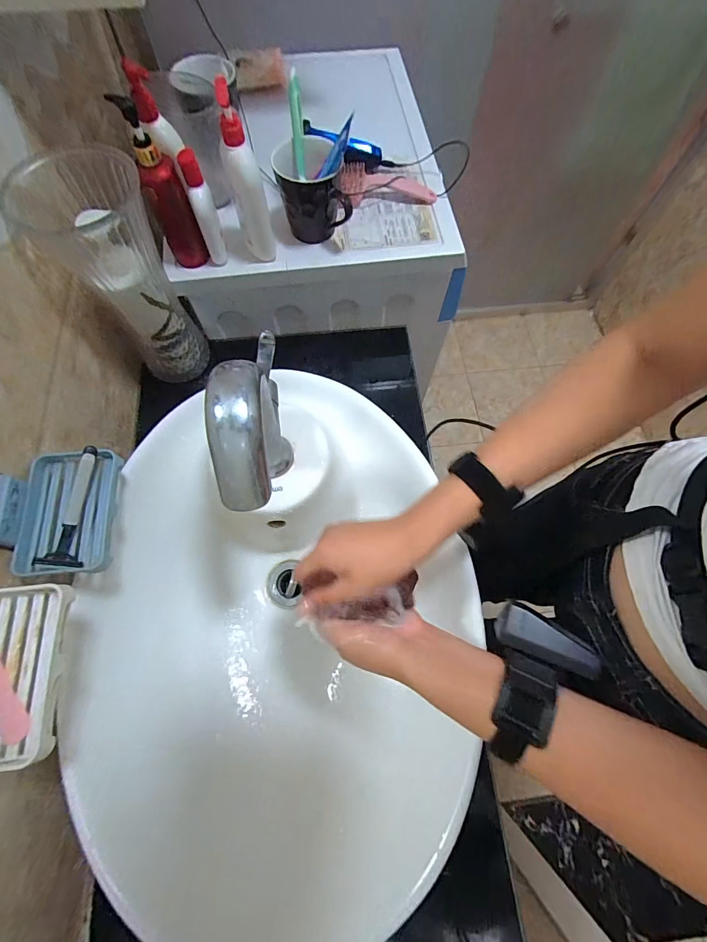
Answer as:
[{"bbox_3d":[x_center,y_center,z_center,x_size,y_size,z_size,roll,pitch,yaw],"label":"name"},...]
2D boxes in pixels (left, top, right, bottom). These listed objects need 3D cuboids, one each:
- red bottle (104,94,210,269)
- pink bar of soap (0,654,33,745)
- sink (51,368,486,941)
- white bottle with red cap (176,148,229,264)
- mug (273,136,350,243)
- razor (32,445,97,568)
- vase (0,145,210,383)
[{"bbox_3d":[-0.248,-0.368,0.517,0.050,0.189,0.044,-21,70,-9],"label":"red bottle"},{"bbox_3d":[-0.275,0.175,0.303,0.021,0.006,0.074,-38,74,-14],"label":"pink bar of soap"},{"bbox_3d":[-0.093,0.162,0.473,0.396,0.138,0.564,-9,69,-5],"label":"sink"},{"bbox_3d":[-0.206,-0.359,0.545,0.029,0.141,0.036,-17,70,-8],"label":"white bottle with red cap"},{"bbox_3d":[-0.064,-0.405,0.585,0.093,0.108,0.112,-19,70,-8],"label":"mug"},{"bbox_3d":[-0.282,0.034,0.394,0.034,0.021,0.120,14,69,-30],"label":"razor"},{"bbox_3d":[-0.308,-0.253,0.547,0.136,0.274,0.132,-22,71,-9],"label":"vase"}]

